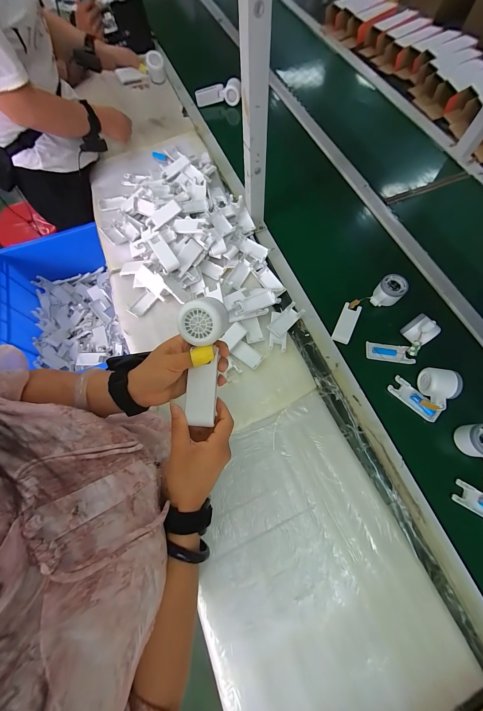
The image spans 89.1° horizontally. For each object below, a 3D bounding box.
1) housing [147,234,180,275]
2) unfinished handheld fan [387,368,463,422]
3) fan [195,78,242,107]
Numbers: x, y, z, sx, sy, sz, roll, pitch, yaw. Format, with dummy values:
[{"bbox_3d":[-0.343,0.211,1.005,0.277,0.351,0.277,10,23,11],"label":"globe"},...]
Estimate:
[{"bbox_3d":[-0.197,-0.254,0.612,0.041,0.026,0.101,-32,71,-9],"label":"housing"},{"bbox_3d":[0.379,0.065,0.506,0.097,0.054,0.099,34,72,12],"label":"unfinished handheld fan"},{"bbox_3d":[-0.082,-0.944,0.892,0.169,0.060,0.033,5,68,14],"label":"fan"}]

